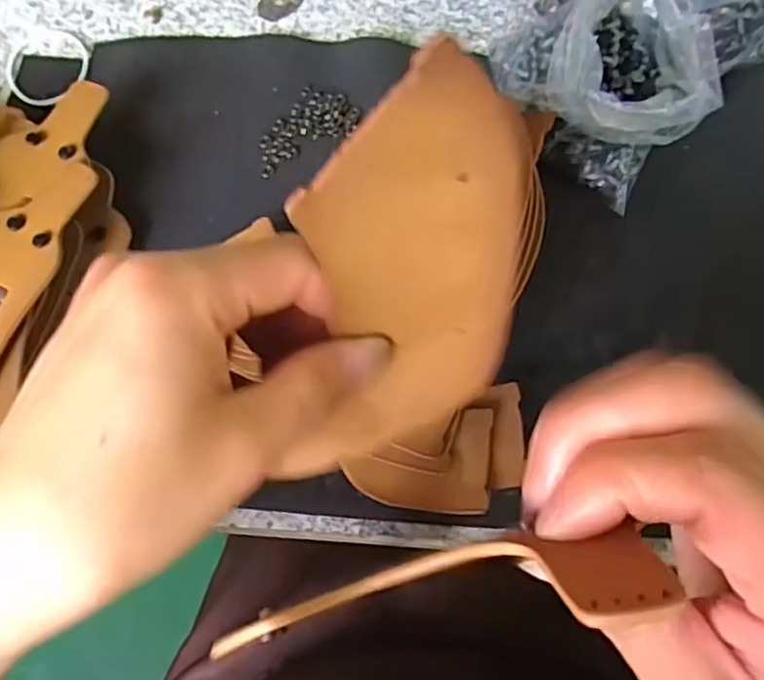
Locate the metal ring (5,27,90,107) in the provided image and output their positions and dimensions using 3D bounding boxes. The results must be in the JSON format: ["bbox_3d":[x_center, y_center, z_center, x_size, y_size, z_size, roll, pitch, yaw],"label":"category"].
[{"bbox_3d":[-0.174,-0.143,0.344,0.042,0.005,0.047,-27,74,-7],"label":"metal ring"}]

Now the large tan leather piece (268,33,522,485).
[{"bbox_3d":[0.009,-0.011,0.172,0.062,0.123,0.008,-5,42,-19],"label":"large tan leather piece"}]

